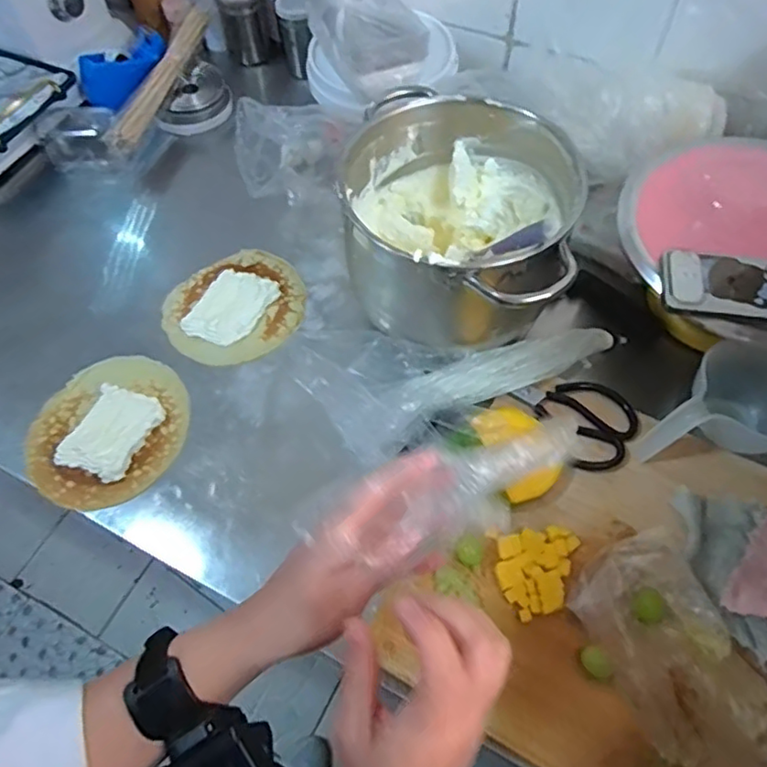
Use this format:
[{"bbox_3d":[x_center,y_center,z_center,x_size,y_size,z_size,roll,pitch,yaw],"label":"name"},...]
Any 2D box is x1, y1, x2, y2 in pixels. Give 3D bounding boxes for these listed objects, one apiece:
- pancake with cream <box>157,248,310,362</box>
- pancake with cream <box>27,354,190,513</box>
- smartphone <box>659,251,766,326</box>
[{"bbox_3d":[-0.186,-0.098,0.776,0.171,0.015,0.147,-31,63,-16],"label":"pancake with cream"},{"bbox_3d":[-0.310,0.048,0.693,0.170,0.012,0.176,-17,60,-8],"label":"pancake with cream"},{"bbox_3d":[0.354,-0.089,0.595,0.164,0.017,0.073,8,60,6],"label":"smartphone"}]

